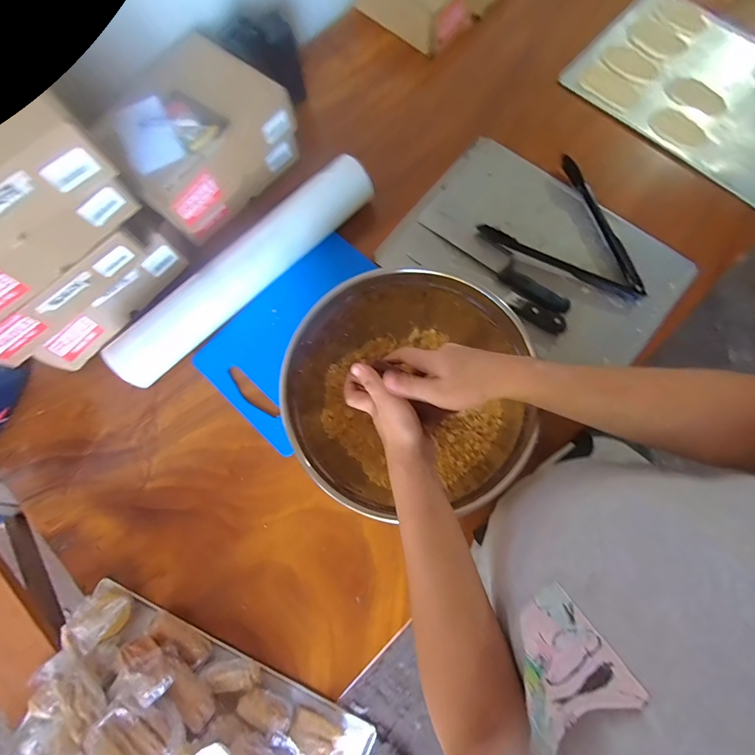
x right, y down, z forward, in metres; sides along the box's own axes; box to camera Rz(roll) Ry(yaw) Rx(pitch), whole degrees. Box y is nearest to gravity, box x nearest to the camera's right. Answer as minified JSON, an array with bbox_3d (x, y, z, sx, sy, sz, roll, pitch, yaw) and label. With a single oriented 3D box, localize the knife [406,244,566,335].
[{"bbox_3d":[0.188,-0.160,0.640,0.284,0.023,0.047,32,80,7],"label":"knife"}]

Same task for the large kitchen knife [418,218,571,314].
[{"bbox_3d":[0.203,-0.204,0.649,0.287,0.028,0.047,43,81,9],"label":"large kitchen knife"}]

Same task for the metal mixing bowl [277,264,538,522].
[{"bbox_3d":[0.039,0.017,0.516,0.304,0.134,0.293,0,77,1],"label":"metal mixing bowl"}]

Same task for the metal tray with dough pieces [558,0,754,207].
[{"bbox_3d":[0.648,-0.566,0.722,0.462,0.019,0.338,43,81,9],"label":"metal tray with dough pieces"}]

